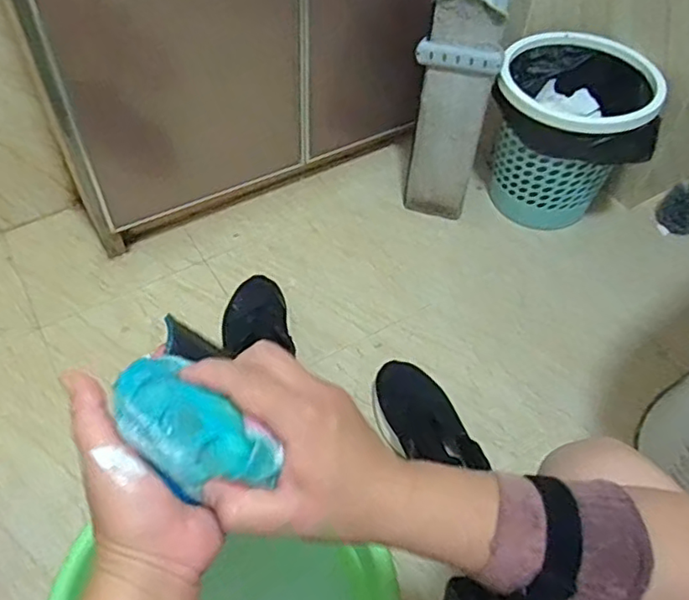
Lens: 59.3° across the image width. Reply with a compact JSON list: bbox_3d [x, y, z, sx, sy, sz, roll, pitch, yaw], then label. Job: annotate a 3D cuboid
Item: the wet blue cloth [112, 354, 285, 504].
[{"bbox_3d":[-0.084,0.072,0.346,0.101,0.034,0.055,33,58,10],"label":"wet blue cloth"}]

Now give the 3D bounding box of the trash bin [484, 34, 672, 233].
[{"bbox_3d":[0.410,-0.299,1.148,0.274,0.290,0.226,19,54,12],"label":"trash bin"}]

